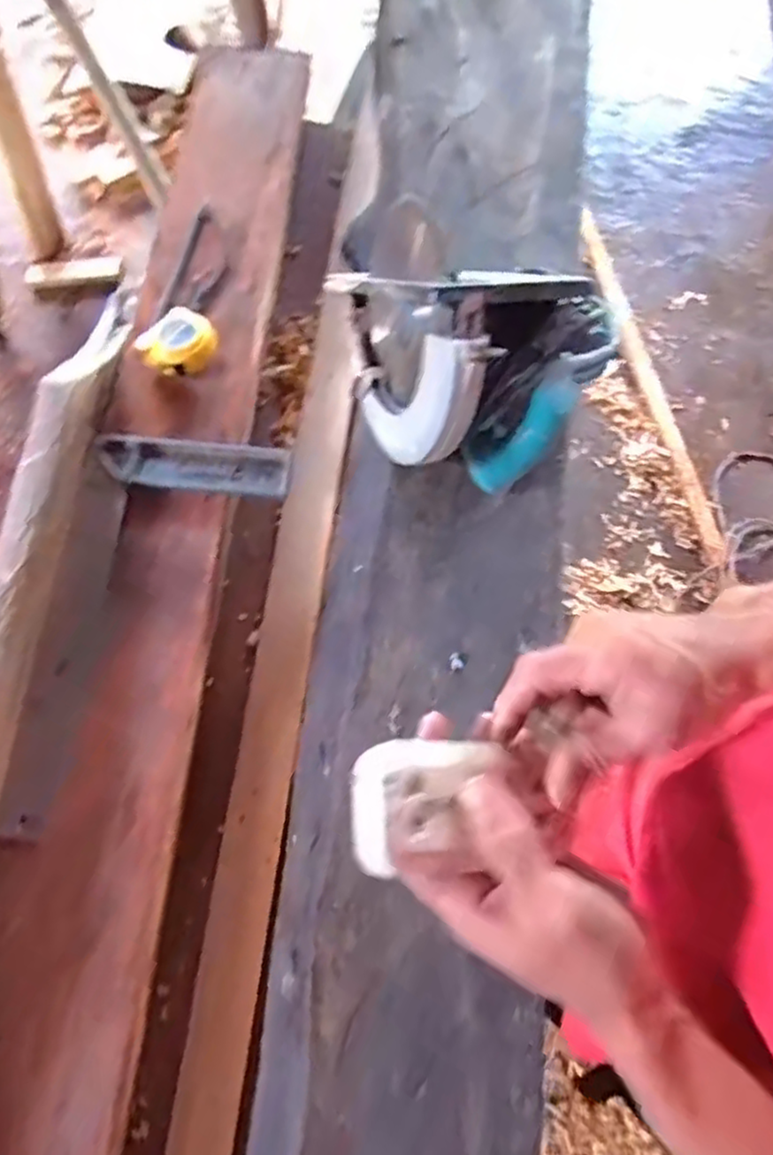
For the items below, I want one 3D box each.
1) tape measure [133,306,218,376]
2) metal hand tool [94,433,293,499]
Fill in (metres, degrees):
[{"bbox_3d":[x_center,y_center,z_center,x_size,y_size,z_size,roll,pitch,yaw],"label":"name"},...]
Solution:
[{"bbox_3d":[-0.199,-0.222,0.660,0.072,0.038,0.059,-19,71,-5],"label":"tape measure"},{"bbox_3d":[-0.176,-0.103,0.630,0.172,0.019,0.051,6,70,4],"label":"metal hand tool"}]

